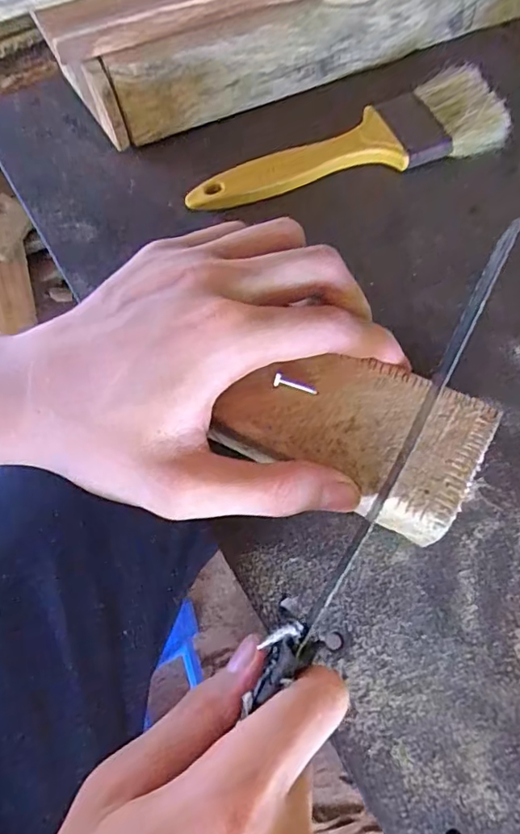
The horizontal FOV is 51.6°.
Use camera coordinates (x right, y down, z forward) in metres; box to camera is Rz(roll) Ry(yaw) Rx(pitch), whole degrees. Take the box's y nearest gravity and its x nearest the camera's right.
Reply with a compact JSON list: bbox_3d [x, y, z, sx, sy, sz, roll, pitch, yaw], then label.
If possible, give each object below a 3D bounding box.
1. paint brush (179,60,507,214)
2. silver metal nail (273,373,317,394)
[{"bbox_3d":[0.045,-0.148,0.289,0.173,0.016,0.047,-15,68,-5],"label":"paint brush"},{"bbox_3d":[0.013,-0.012,0.206,0.017,0.004,0.004,17,68,8],"label":"silver metal nail"}]

